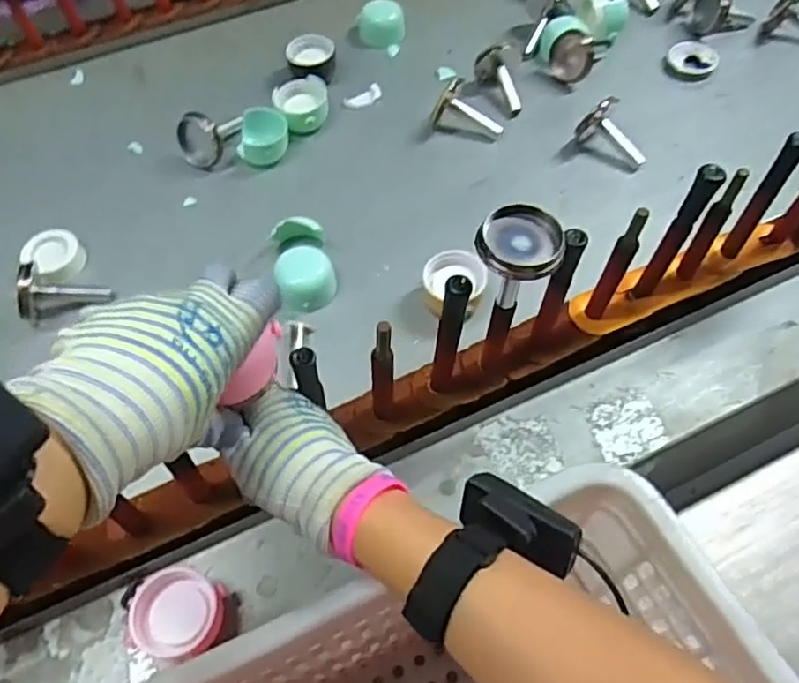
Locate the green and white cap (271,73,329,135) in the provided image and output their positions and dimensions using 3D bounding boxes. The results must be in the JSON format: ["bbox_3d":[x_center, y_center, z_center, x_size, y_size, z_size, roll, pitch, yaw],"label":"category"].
[{"bbox_3d":[-0.110,-0.267,0.750,0.059,0.034,0.070,-17,60,-10],"label":"green and white cap"}]

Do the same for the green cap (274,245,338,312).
[{"bbox_3d":[-0.088,-0.060,0.624,0.054,0.030,0.057,0,59,0],"label":"green cap"}]

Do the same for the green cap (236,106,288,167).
[{"bbox_3d":[-0.151,-0.226,0.726,0.057,0.037,0.057,-5,59,-2],"label":"green cap"}]

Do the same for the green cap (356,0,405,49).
[{"bbox_3d":[-0.024,-0.399,0.824,0.059,0.034,0.048,1,59,1],"label":"green cap"}]

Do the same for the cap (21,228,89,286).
[{"bbox_3d":[-0.344,-0.084,0.657,0.055,0.024,0.060,0,59,0],"label":"cap"}]

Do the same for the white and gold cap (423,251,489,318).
[{"bbox_3d":[0.051,-0.054,0.611,0.056,0.032,0.052,0,59,0],"label":"white and gold cap"}]

